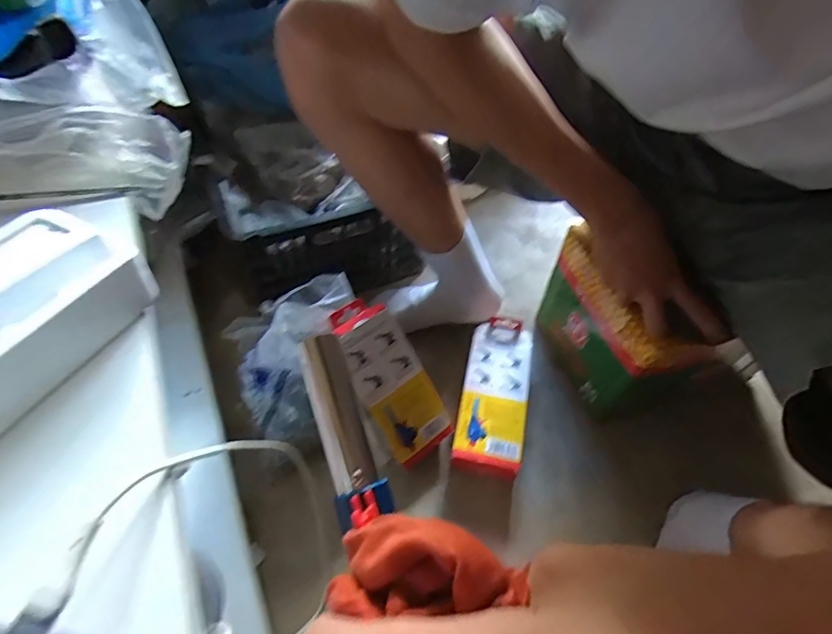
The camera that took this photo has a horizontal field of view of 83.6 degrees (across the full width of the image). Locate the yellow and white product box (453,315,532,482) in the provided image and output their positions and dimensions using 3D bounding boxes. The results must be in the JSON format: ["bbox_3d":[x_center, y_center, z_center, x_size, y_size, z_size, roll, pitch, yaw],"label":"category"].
[{"bbox_3d":[0.109,0.111,0.656,0.085,0.057,0.222,11,53,6],"label":"yellow and white product box"}]

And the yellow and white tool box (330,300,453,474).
[{"bbox_3d":[-0.032,0.077,0.578,0.089,0.031,0.206,-33,102,-24],"label":"yellow and white tool box"}]

